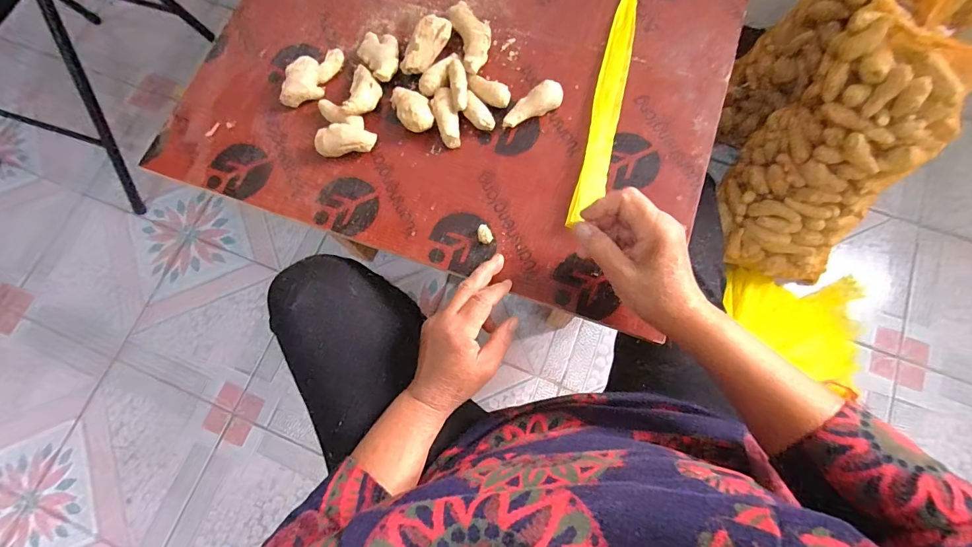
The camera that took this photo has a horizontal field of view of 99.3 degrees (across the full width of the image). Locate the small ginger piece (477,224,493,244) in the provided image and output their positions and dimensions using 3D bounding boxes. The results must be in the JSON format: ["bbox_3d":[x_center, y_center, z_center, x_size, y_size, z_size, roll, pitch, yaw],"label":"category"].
[{"bbox_3d":[-0.001,-0.041,0.431,0.015,0.011,0.021,-10,74,4],"label":"small ginger piece"}]

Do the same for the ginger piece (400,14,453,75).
[{"bbox_3d":[-0.069,-0.263,0.484,0.031,0.035,0.074,27,80,12],"label":"ginger piece"}]

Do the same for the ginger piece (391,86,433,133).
[{"bbox_3d":[-0.082,-0.183,0.465,0.036,0.027,0.058,-29,74,-2],"label":"ginger piece"}]

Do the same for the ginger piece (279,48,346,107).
[{"bbox_3d":[-0.205,-0.234,0.491,0.038,0.030,0.089,24,79,12],"label":"ginger piece"}]

